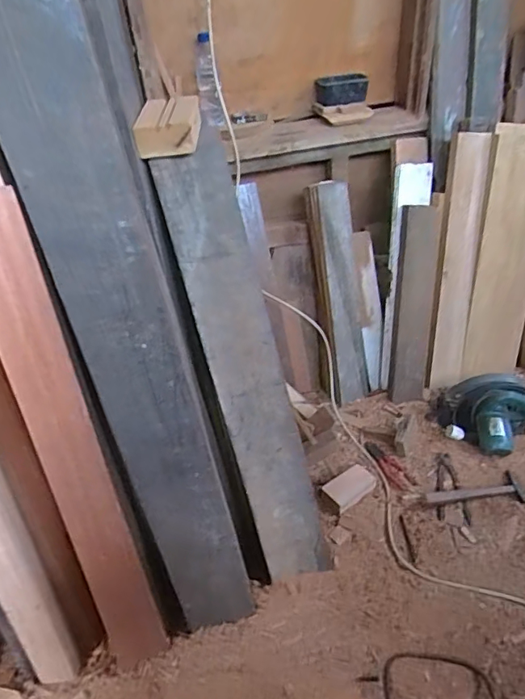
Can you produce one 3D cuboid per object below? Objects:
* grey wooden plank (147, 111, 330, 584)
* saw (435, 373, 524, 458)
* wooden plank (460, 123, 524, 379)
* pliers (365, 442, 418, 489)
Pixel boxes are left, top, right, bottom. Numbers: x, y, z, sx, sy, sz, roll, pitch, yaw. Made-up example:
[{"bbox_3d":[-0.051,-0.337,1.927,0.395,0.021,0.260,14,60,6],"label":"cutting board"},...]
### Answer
[{"bbox_3d":[-0.032,0.059,1.044,0.172,0.956,0.045,-17,13,-14],"label":"grey wooden plank"},{"bbox_3d":[0.635,0.177,1.413,0.249,0.170,0.173,21,46,28],"label":"saw"},{"bbox_3d":[0.781,-0.288,1.565,0.263,0.775,0.040,-13,28,-20],"label":"wooden plank"},{"bbox_3d":[0.360,0.325,1.399,0.059,0.025,0.182,-16,41,-13],"label":"pliers"}]

